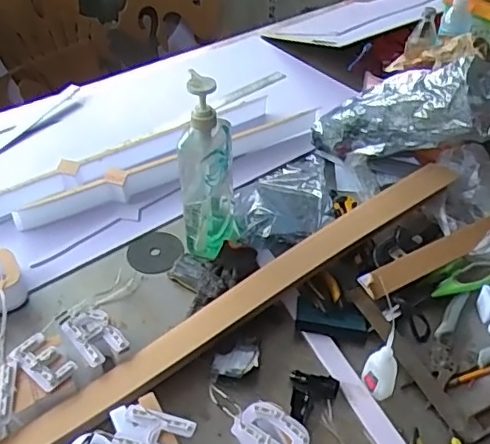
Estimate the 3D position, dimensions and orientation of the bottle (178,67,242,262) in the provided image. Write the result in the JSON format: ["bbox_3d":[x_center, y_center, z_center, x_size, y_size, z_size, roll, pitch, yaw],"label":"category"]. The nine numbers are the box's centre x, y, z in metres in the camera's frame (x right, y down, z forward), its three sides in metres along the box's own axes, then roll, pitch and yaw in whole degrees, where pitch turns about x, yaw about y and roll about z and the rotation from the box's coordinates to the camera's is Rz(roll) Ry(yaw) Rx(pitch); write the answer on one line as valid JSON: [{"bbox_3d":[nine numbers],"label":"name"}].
[{"bbox_3d":[-0.051,-0.063,0.808,0.085,0.285,0.089,-2,44,-3],"label":"bottle"}]

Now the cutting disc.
[{"bbox_3d":[-0.147,0.048,0.901,0.093,0.009,0.093,-7,38,5],"label":"cutting disc"}]

